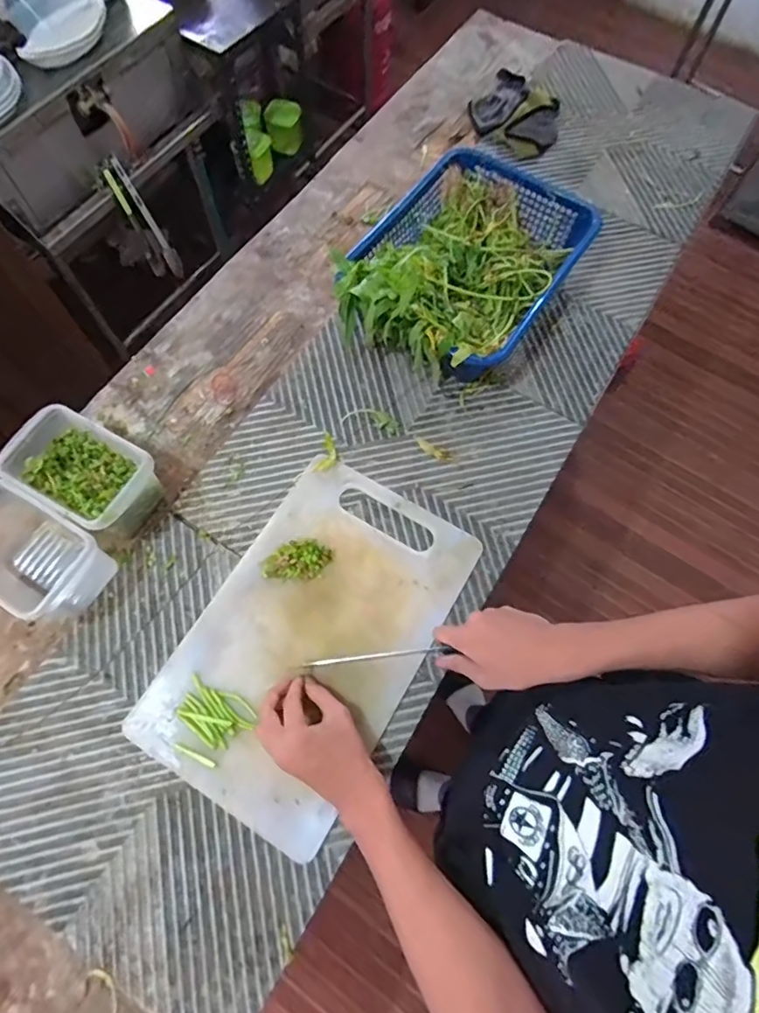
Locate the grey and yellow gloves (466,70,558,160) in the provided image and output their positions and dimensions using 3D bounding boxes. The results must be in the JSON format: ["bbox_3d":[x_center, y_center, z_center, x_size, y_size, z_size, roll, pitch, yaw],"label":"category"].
[{"bbox_3d":[0.239,-0.682,0.896,0.142,0.042,0.168,-43,76,-14],"label":"grey and yellow gloves"}]

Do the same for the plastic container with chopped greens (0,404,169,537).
[{"bbox_3d":[-0.345,-0.032,0.633,0.161,0.105,0.103,29,73,9],"label":"plastic container with chopped greens"}]

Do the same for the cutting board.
[{"bbox_3d":[-0.075,0.145,0.609,0.250,0.014,0.394,32,73,10],"label":"cutting board"}]

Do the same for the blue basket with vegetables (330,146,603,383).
[{"bbox_3d":[0.117,-0.345,0.721,0.248,0.150,0.348,32,73,10],"label":"blue basket with vegetables"}]

